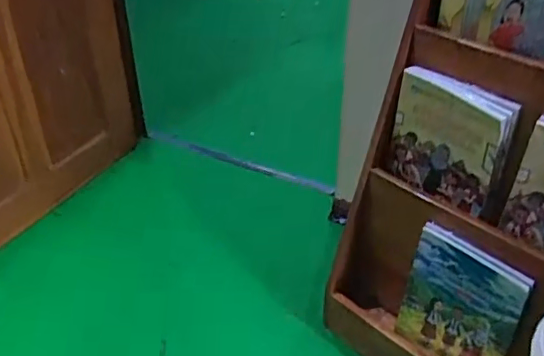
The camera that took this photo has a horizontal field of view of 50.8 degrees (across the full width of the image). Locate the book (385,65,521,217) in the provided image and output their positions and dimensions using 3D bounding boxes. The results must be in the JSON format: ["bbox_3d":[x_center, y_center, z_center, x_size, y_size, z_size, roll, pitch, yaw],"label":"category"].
[{"bbox_3d":[0.314,-0.062,1.033,0.041,0.236,0.217,-29,44,-34],"label":"book"}]

